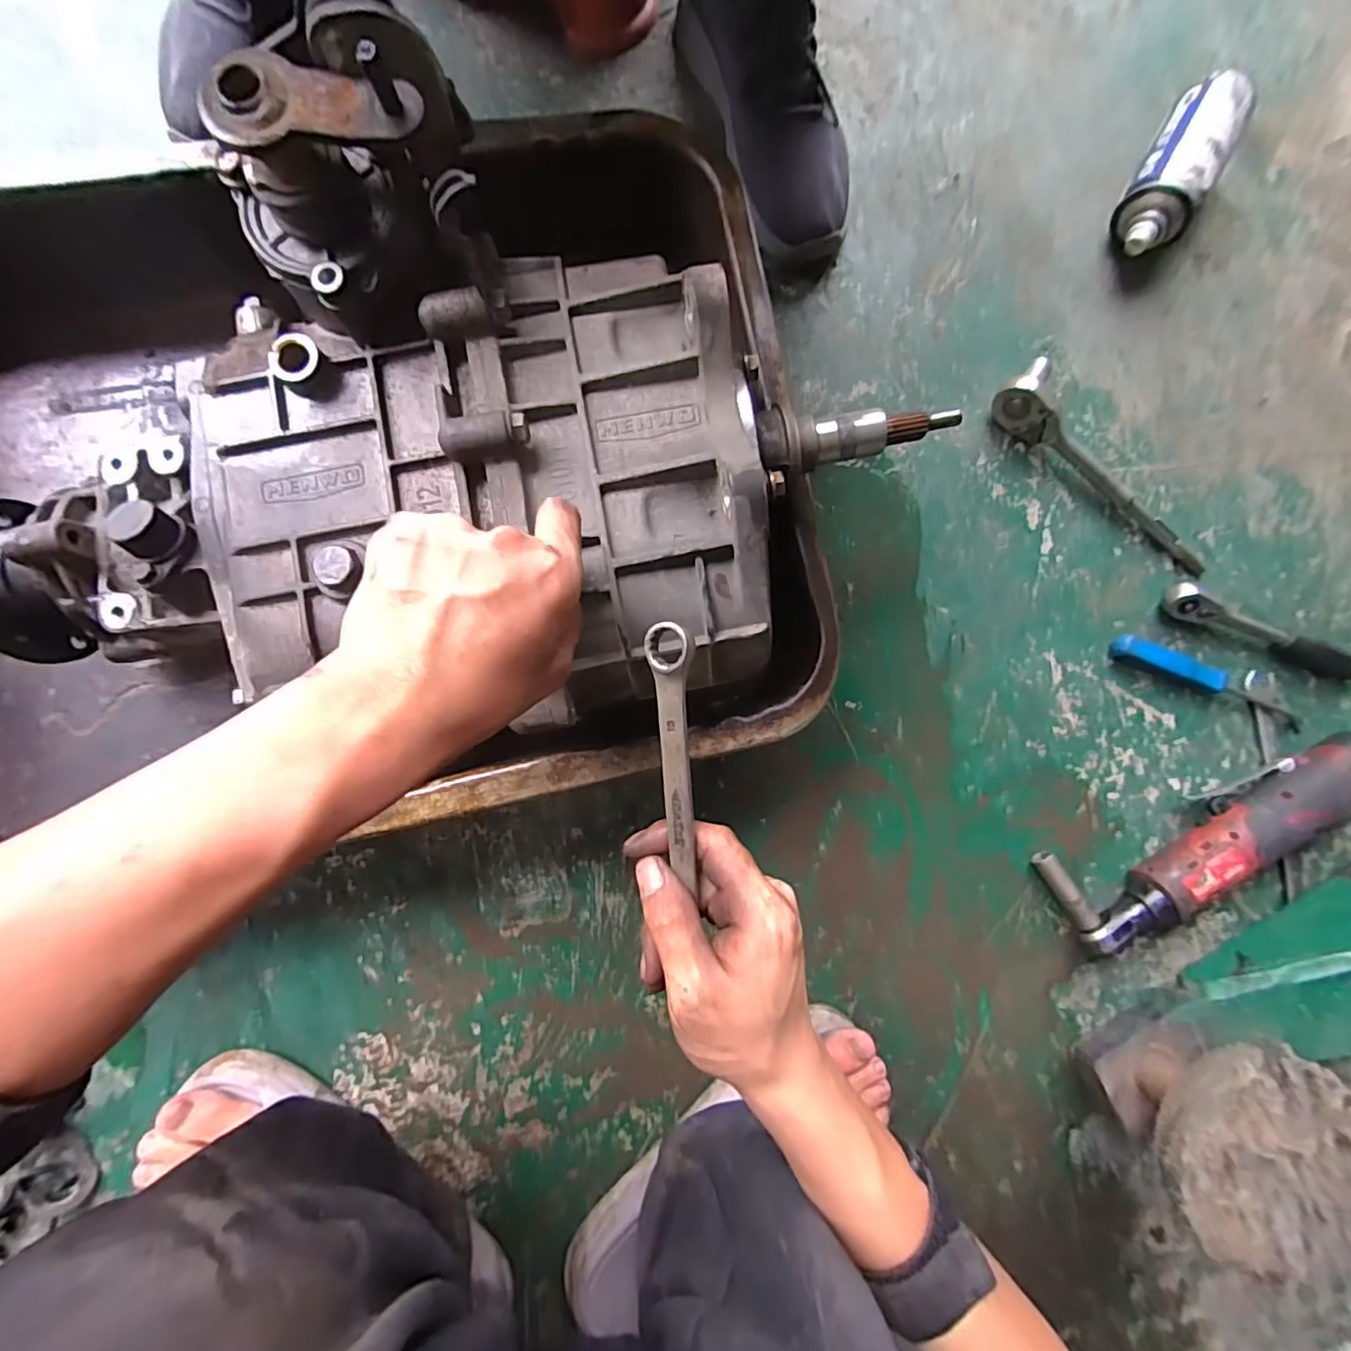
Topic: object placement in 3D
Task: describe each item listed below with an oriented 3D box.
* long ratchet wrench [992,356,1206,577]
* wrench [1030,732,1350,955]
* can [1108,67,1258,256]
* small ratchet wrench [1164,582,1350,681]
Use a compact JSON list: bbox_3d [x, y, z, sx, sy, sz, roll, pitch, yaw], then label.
[{"bbox_3d":[0.385,-0.175,0.517,0.243,0.036,0.066,44,83,-1],"label":"long ratchet wrench"},{"bbox_3d":[0.448,0.134,0.486,0.278,0.063,0.084,-22,88,-7],"label":"wrench"},{"bbox_3d":[0.446,-0.450,0.532,0.062,0.067,0.156,30,83,-3],"label":"can"},{"bbox_3d":[0.525,-0.035,0.522,0.196,0.029,0.026,20,84,-4],"label":"small ratchet wrench"}]

